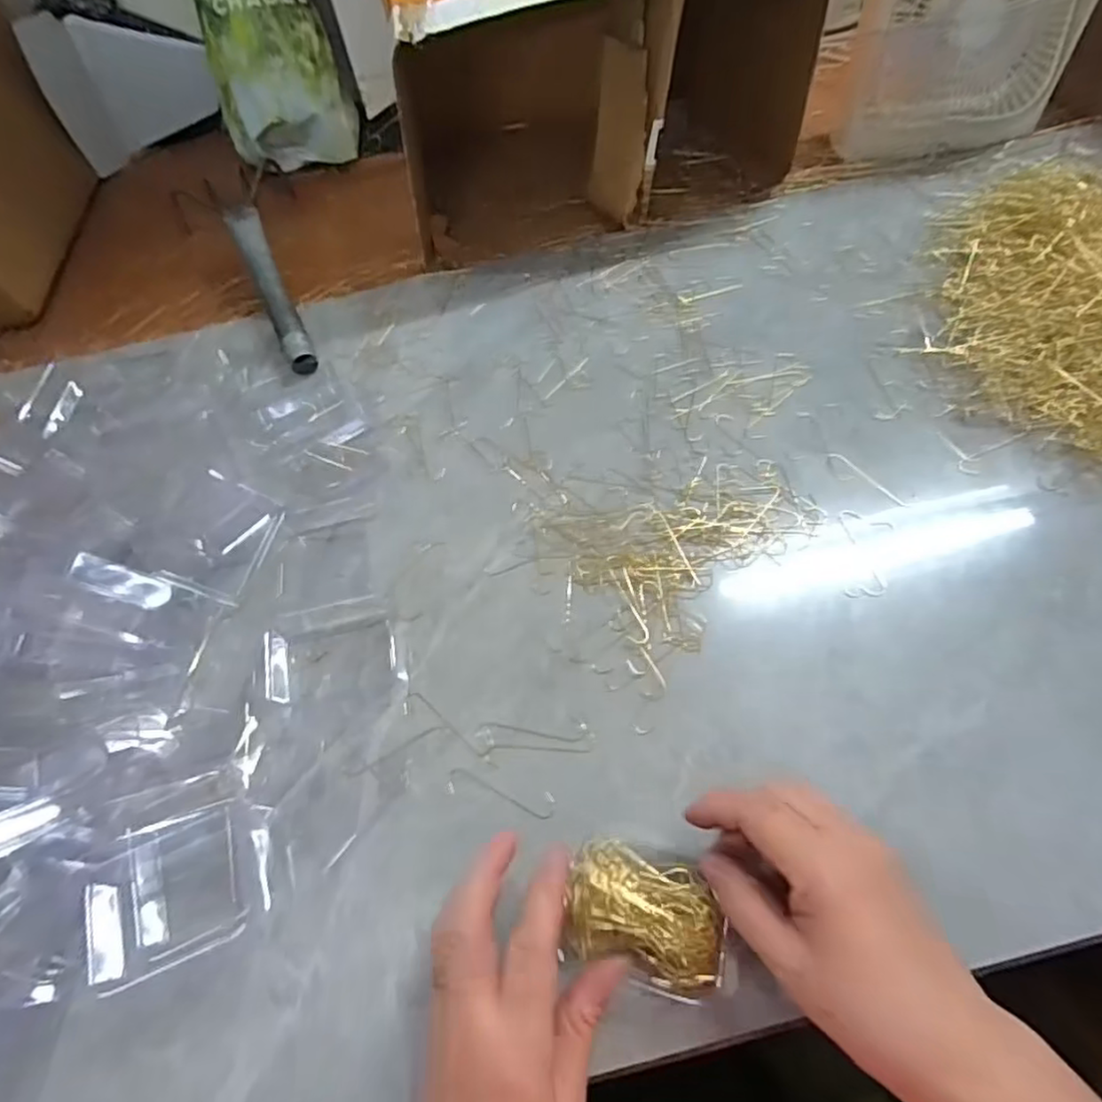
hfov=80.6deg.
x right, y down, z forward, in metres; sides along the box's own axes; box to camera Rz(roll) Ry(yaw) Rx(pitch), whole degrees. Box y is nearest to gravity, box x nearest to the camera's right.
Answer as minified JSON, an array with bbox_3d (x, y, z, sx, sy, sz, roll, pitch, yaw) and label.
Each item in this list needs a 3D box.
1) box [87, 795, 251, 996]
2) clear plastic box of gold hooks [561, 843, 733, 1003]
[{"bbox_3d":[-0.198,0.176,0.337,0.071,0.025,0.068,-24,59,-8],"label":"box"},{"bbox_3d":[0.046,0.177,0.313,0.074,0.020,0.054,12,59,12],"label":"clear plastic box of gold hooks"}]

